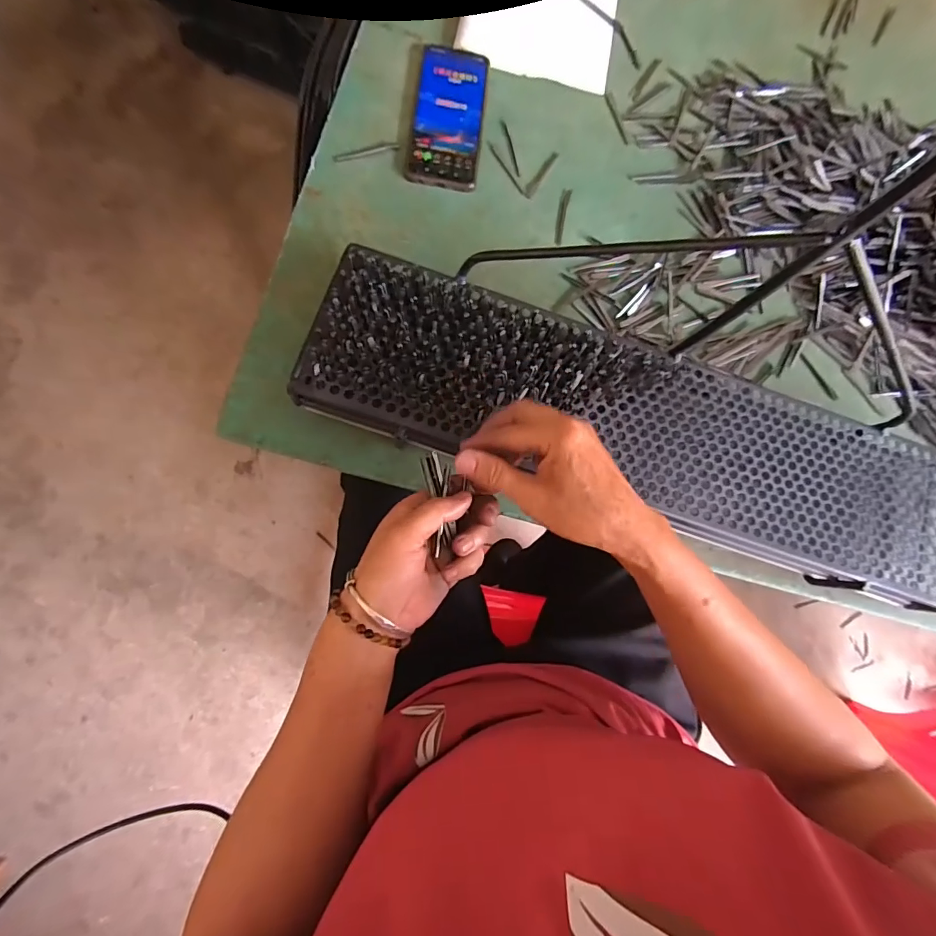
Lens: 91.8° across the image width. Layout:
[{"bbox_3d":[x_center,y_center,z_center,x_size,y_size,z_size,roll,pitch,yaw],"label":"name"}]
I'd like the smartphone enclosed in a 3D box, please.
[{"bbox_3d":[-0.021,-0.379,0.486,0.075,0.012,0.166,7,82,-5],"label":"smartphone"}]

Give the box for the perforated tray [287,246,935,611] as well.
[{"bbox_3d":[0.156,-0.029,0.413,0.591,0.062,0.149,18,81,-5],"label":"perforated tray"}]

